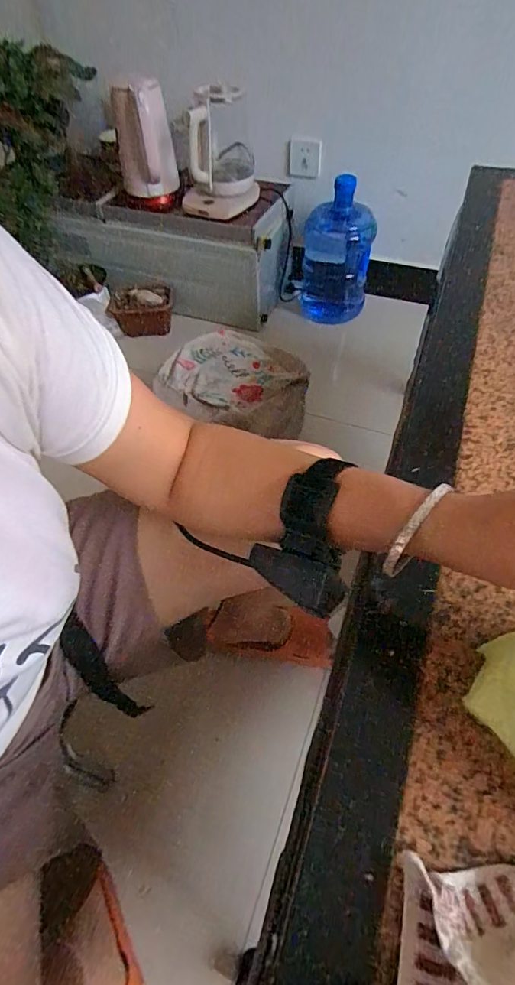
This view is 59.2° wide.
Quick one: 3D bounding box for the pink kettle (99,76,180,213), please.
[{"bbox_3d":[-0.295,-0.871,1.151,0.156,0.249,0.140,-7,56,-3],"label":"pink kettle"}]

